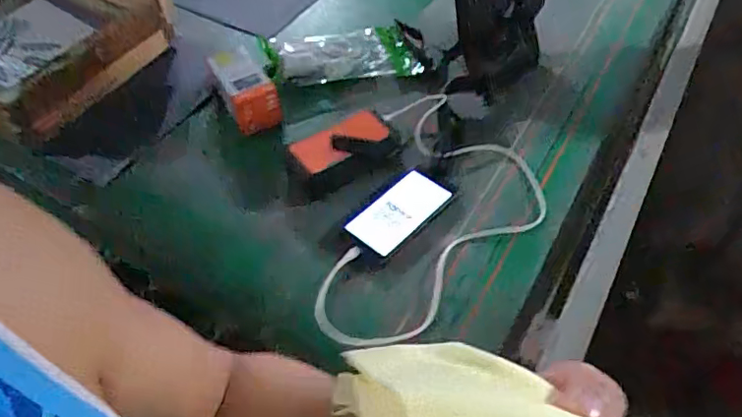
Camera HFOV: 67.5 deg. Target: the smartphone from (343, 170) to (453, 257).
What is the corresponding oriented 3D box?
[{"bbox_3d":[0.035,0.004,0.707,0.073,0.010,0.136,36,55,21],"label":"smartphone"}]

